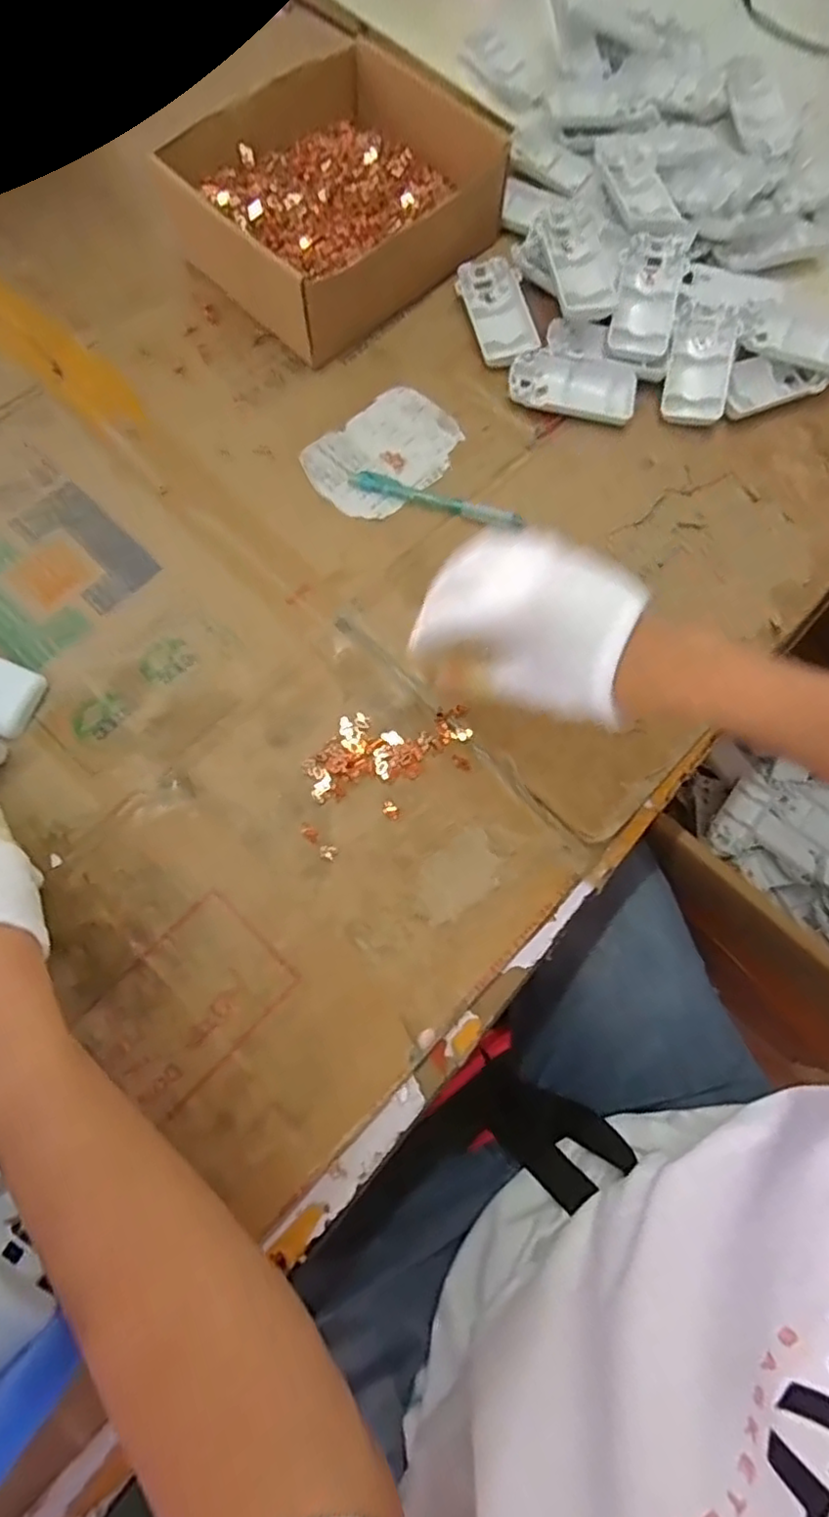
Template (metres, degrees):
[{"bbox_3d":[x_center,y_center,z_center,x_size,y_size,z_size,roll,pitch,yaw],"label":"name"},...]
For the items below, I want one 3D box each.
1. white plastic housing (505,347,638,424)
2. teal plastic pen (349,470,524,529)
[{"bbox_3d":[0.122,-0.287,0.503,0.096,0.011,0.049,10,73,1],"label":"white plastic housing"},{"bbox_3d":[0.014,-0.189,0.479,0.127,0.015,0.014,21,73,4],"label":"teal plastic pen"}]

